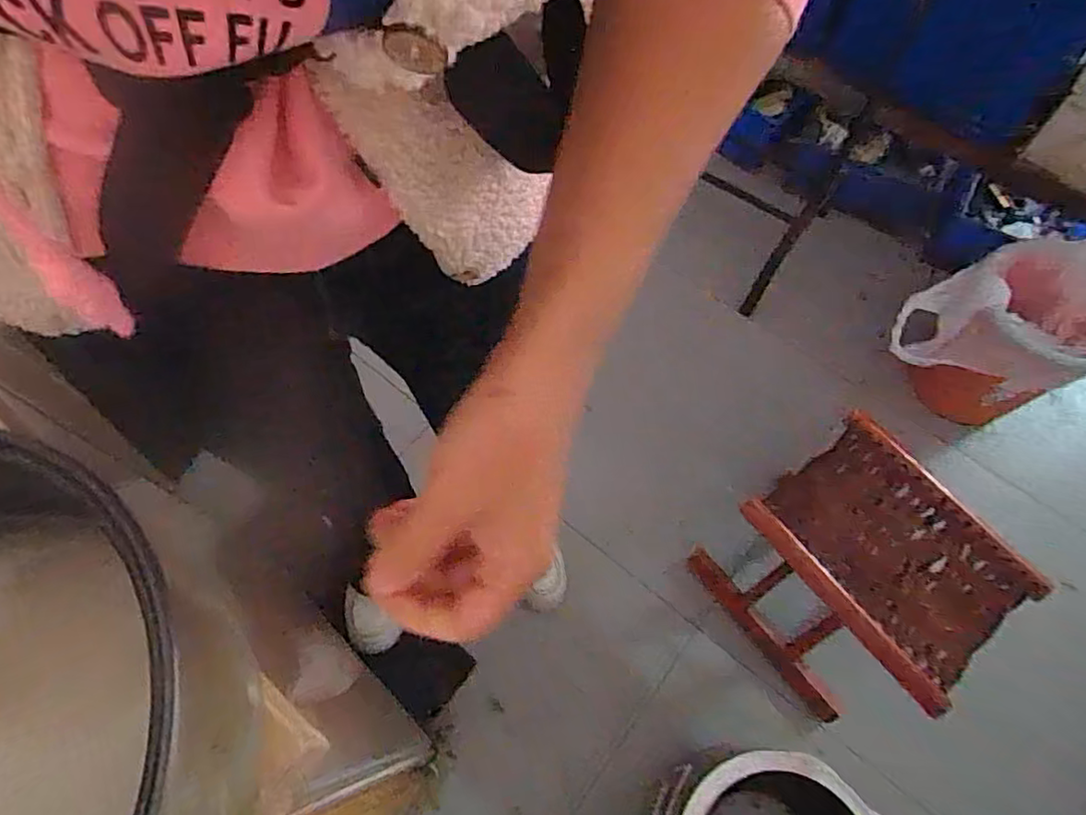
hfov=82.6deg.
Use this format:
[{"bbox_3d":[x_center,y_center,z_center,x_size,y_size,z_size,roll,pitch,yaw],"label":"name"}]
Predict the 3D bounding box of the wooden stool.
[{"bbox_3d":[0.457,0.270,0.961,0.290,0.323,0.335,-34,69,-17],"label":"wooden stool"}]

